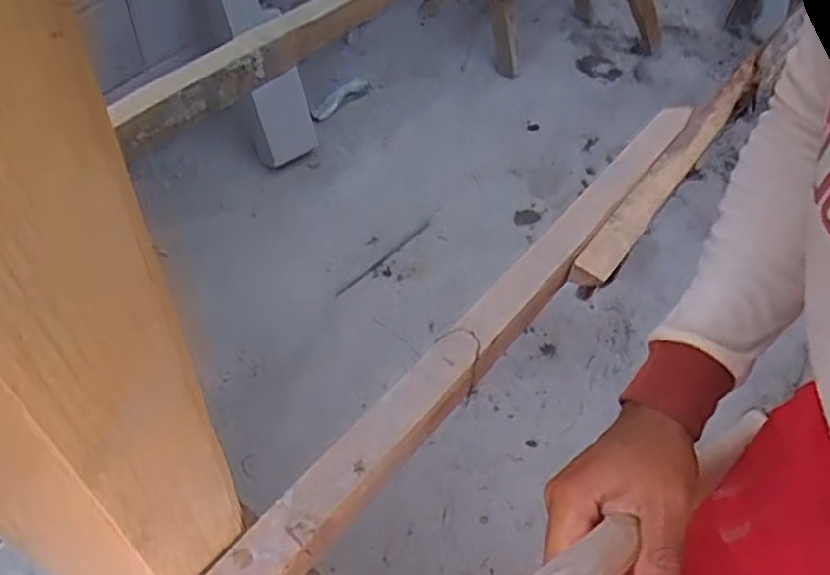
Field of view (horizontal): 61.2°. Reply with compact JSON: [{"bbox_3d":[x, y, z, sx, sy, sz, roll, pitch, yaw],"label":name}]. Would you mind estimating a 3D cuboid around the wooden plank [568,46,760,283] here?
[{"bbox_3d":[0.305,-0.152,0.801,0.041,0.029,0.448,32,56,19],"label":"wooden plank"}]

